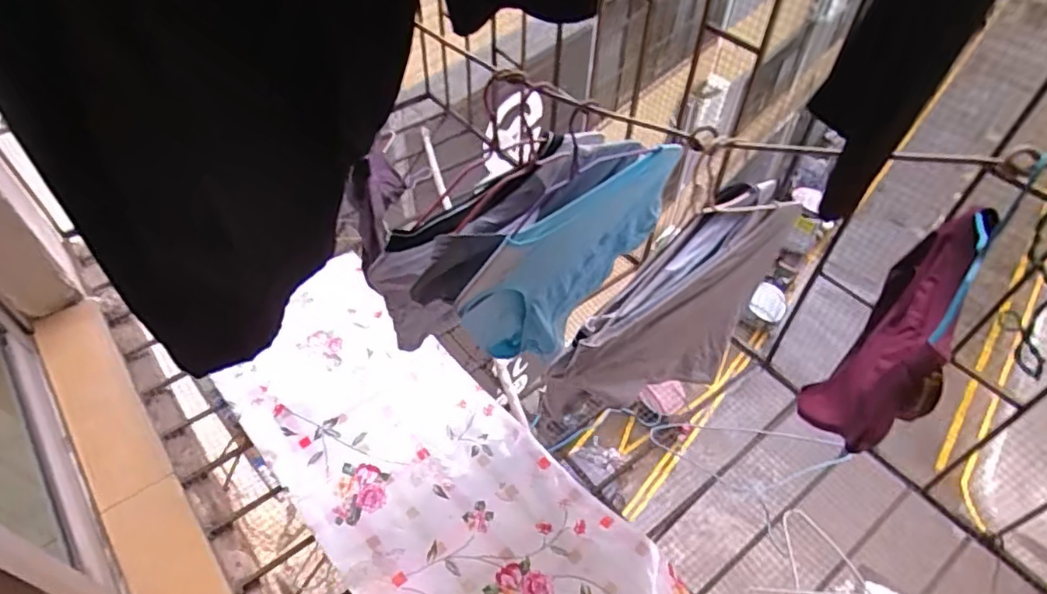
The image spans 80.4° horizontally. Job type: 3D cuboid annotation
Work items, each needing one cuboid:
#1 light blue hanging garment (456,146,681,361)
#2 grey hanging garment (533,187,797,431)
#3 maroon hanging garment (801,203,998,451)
[{"bbox_3d":[0.063,-0.031,0.892,0.349,0.259,0.062,-30,56,-24],"label":"light blue hanging garment"},{"bbox_3d":[0.201,0.031,0.845,0.375,0.215,0.117,-33,58,-26],"label":"grey hanging garment"},{"bbox_3d":[0.439,0.032,0.708,0.090,0.239,0.327,33,56,24],"label":"maroon hanging garment"}]

